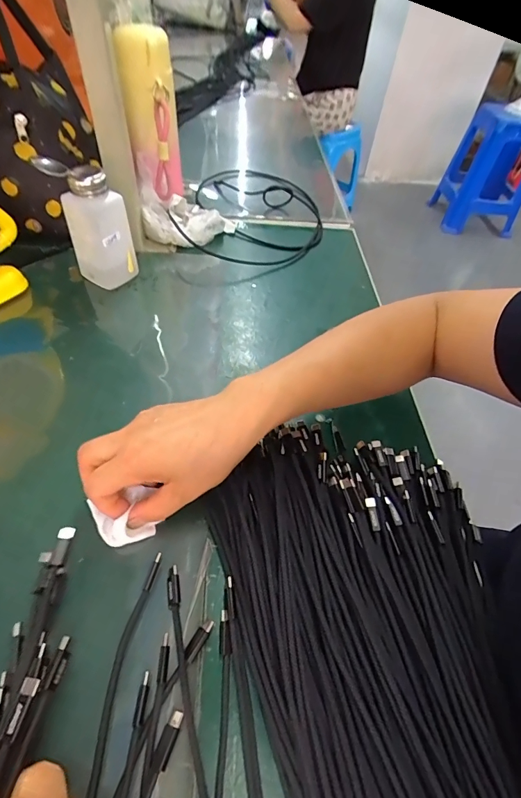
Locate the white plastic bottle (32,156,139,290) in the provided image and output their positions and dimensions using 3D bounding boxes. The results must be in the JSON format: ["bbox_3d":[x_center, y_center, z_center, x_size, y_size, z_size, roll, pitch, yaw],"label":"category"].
[{"bbox_3d":[-0.189,-0.198,0.443,0.066,0.132,0.049,14,51,6],"label":"white plastic bottle"}]

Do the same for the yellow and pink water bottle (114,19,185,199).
[{"bbox_3d":[-0.144,-0.363,0.522,0.067,0.193,0.080,-4,51,-8],"label":"yellow and pink water bottle"}]

